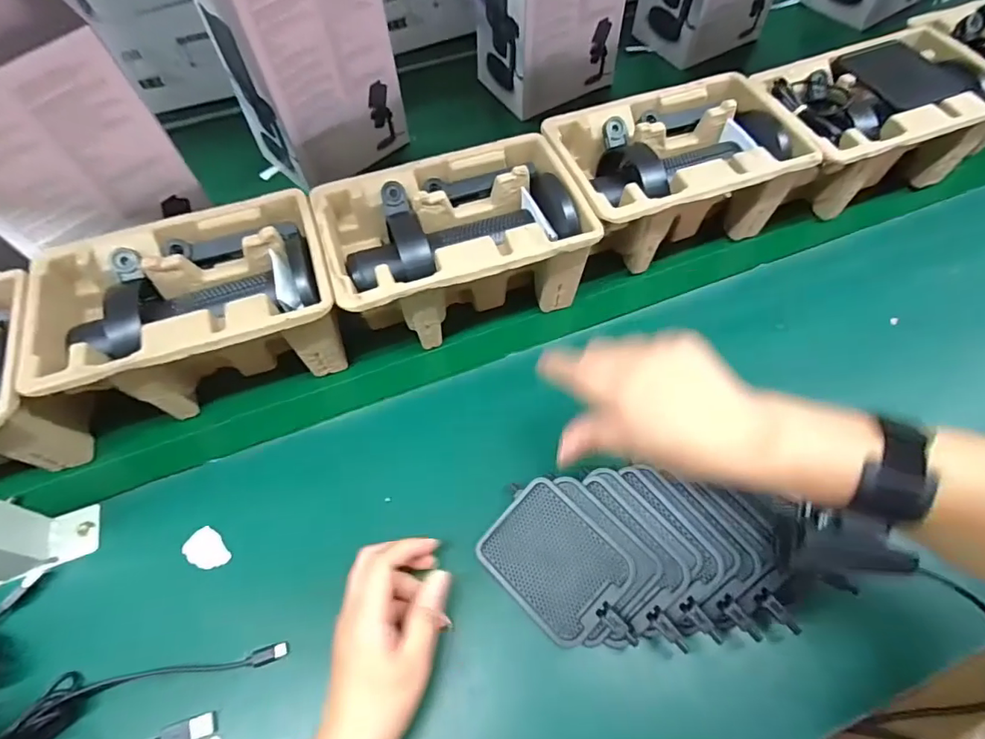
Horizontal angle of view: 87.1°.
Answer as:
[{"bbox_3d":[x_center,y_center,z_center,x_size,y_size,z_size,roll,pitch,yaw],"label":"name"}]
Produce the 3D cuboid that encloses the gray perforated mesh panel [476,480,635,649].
[{"bbox_3d":[0.050,0.144,0.375,0.114,0.012,0.078,41,87,21],"label":"gray perforated mesh panel"}]

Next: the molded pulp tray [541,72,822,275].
[{"bbox_3d":[0.176,-0.193,0.530,0.222,0.106,0.144,-19,60,-8],"label":"molded pulp tray"}]

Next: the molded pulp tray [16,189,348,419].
[{"bbox_3d":[-0.248,-0.048,0.452,0.221,0.102,0.148,-21,61,-9],"label":"molded pulp tray"}]

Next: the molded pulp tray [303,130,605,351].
[{"bbox_3d":[-0.033,-0.113,0.490,0.227,0.104,0.149,-19,61,-8],"label":"molded pulp tray"}]

